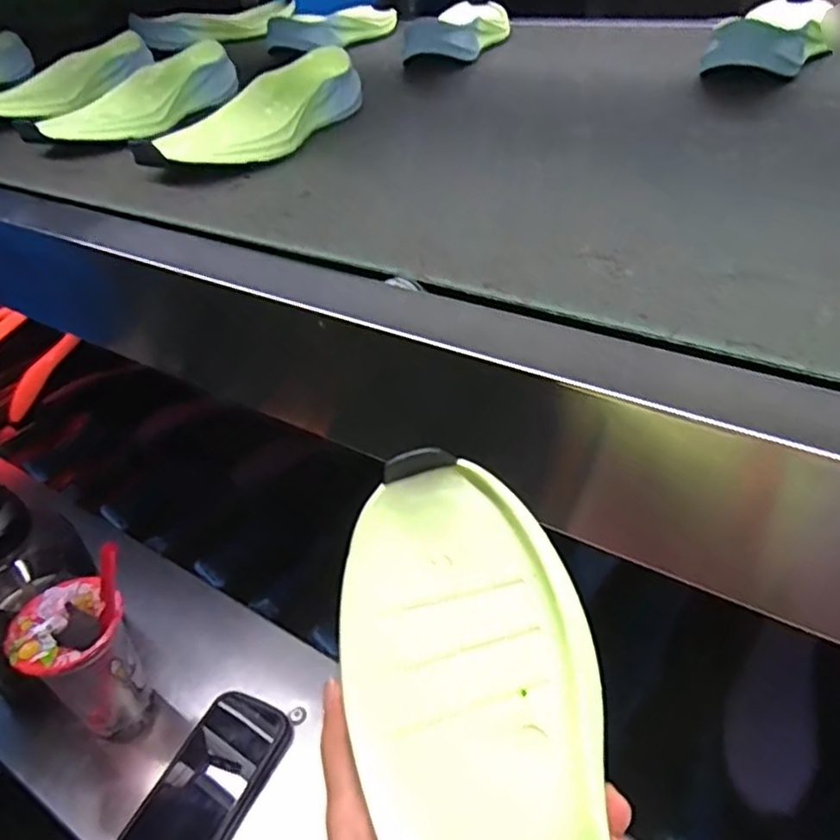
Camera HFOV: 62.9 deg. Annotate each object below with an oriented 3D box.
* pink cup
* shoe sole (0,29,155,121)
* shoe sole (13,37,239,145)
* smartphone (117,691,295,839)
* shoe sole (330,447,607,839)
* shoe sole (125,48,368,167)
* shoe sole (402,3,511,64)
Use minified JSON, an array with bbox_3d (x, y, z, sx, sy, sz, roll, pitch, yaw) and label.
[{"bbox_3d":[-0.291,0.200,0.596,0.088,0.188,0.092,19,46,30],"label":"pink cup"},{"bbox_3d":[-0.406,-0.398,0.802,0.092,0.046,0.235,14,43,23],"label":"shoe sole"},{"bbox_3d":[-0.290,-0.335,0.712,0.098,0.047,0.255,8,41,17],"label":"shoe sole"},{"bbox_3d":[-0.179,0.311,0.583,0.082,0.020,0.158,12,43,24],"label":"smartphone"},{"bbox_3d":[0.029,0.142,0.247,0.089,0.032,0.259,-12,70,-7],"label":"shoe sole"},{"bbox_3d":[-0.142,-0.273,0.612,0.087,0.047,0.252,16,44,26],"label":"shoe sole"},{"bbox_3d":[0.053,-0.495,0.875,0.099,0.044,0.278,5,40,15],"label":"shoe sole"}]

